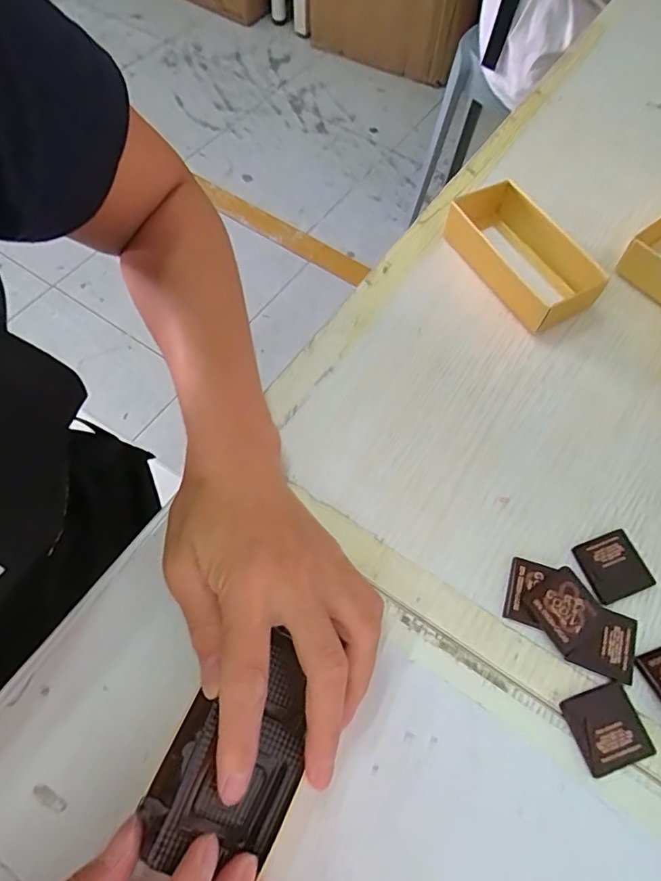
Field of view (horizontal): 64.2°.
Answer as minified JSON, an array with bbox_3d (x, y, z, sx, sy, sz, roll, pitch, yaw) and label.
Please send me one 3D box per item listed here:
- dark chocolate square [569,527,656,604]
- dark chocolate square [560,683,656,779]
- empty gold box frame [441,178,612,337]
[{"bbox_3d":[0.158,0.071,0.296,0.035,0.007,0.034,-17,64,-11],"label":"dark chocolate square"},{"bbox_3d":[0.136,0.141,0.257,0.034,0.005,0.034,-15,64,-10],"label":"dark chocolate square"},{"bbox_3d":[0.142,-0.136,0.385,0.061,0.034,0.121,-28,67,-15],"label":"empty gold box frame"}]

